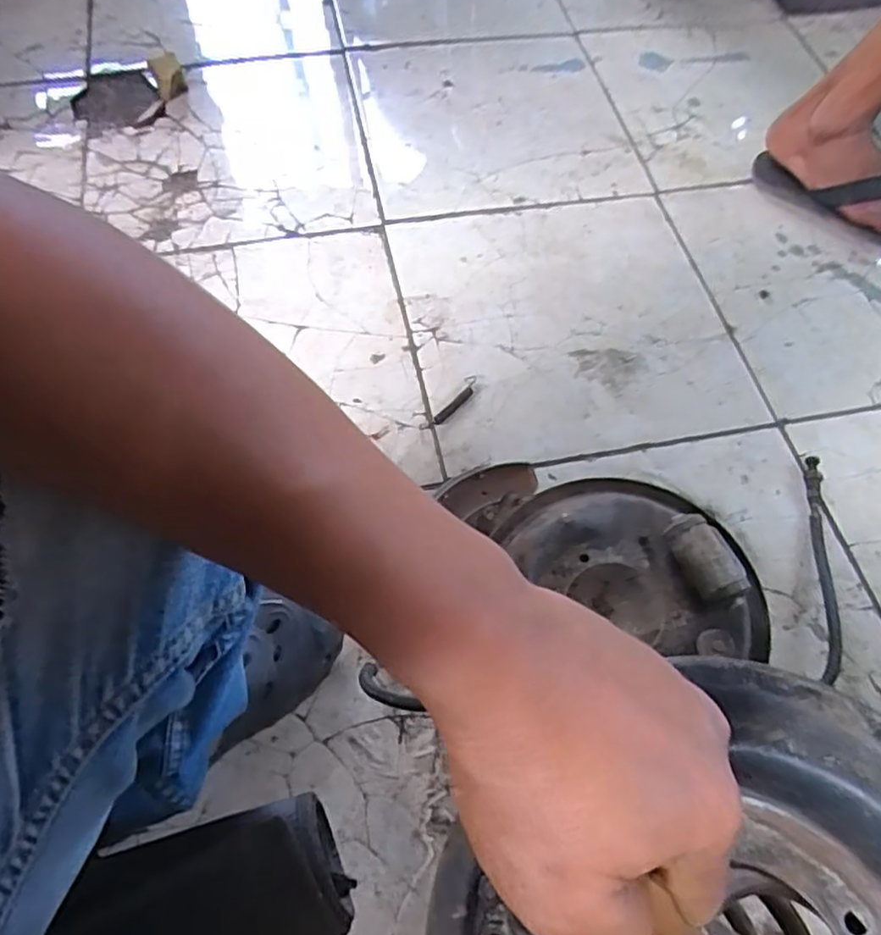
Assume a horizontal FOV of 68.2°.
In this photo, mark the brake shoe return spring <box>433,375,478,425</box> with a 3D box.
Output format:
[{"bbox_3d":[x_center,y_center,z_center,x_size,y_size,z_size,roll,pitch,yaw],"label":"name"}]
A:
[{"bbox_3d":[0.019,-0.079,0.763,0.016,0.005,0.081,34,66,14],"label":"brake shoe return spring"}]

